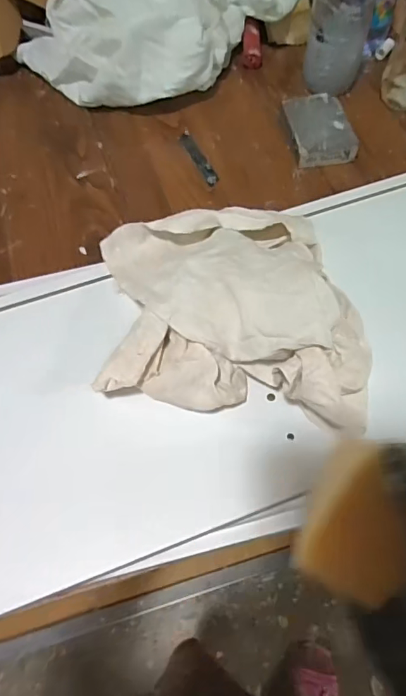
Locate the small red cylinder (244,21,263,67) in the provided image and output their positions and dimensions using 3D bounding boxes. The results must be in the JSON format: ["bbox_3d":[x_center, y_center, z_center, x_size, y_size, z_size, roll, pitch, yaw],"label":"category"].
[{"bbox_3d":[0.069,-0.420,0.657,0.024,0.020,0.066,-1,77,2],"label":"small red cylinder"}]

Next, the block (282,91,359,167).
[{"bbox_3d":[0.136,-0.262,0.565,0.070,0.028,0.104,-8,59,-2],"label":"block"}]

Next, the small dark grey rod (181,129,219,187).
[{"bbox_3d":[-0.006,-0.229,0.570,0.017,0.004,0.101,-21,61,-10],"label":"small dark grey rod"}]

